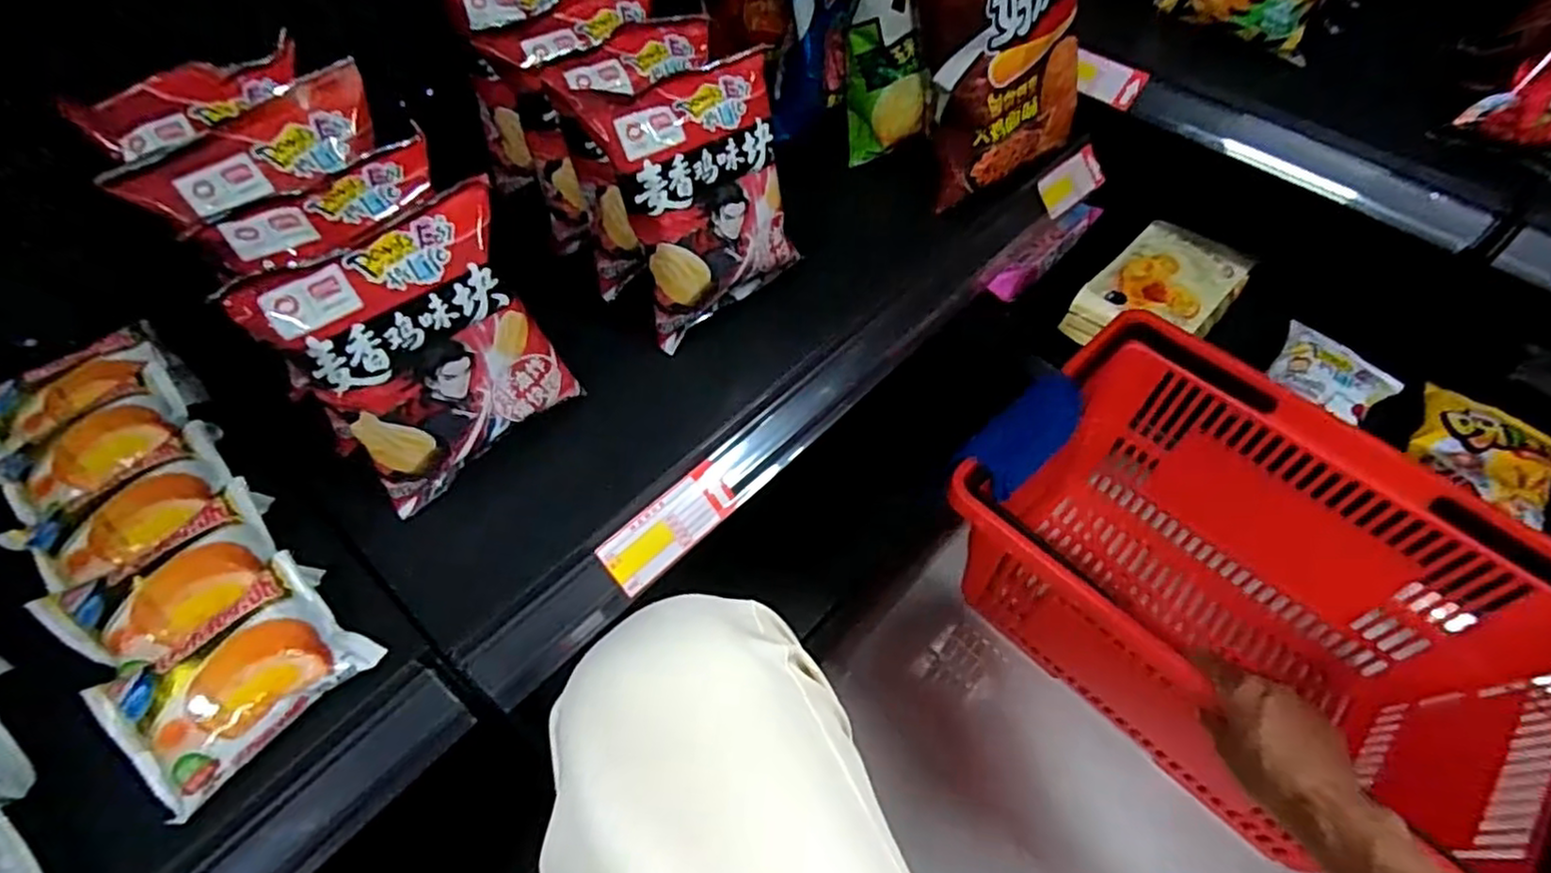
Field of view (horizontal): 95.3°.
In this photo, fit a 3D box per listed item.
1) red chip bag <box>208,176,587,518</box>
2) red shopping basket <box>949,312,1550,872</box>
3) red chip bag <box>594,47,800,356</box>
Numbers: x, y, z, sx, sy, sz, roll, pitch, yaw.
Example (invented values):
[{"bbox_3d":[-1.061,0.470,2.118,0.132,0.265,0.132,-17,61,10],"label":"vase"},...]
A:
[{"bbox_3d":[-0.195,-0.043,0.411,0.133,0.160,0.068,-31,61,-21],"label":"red chip bag"},{"bbox_3d":[0.427,0.162,0.685,0.323,0.262,0.473,-36,63,-23],"label":"red shopping basket"},{"bbox_3d":[-0.046,-0.161,0.488,0.123,0.158,0.048,-32,38,-19],"label":"red chip bag"}]

